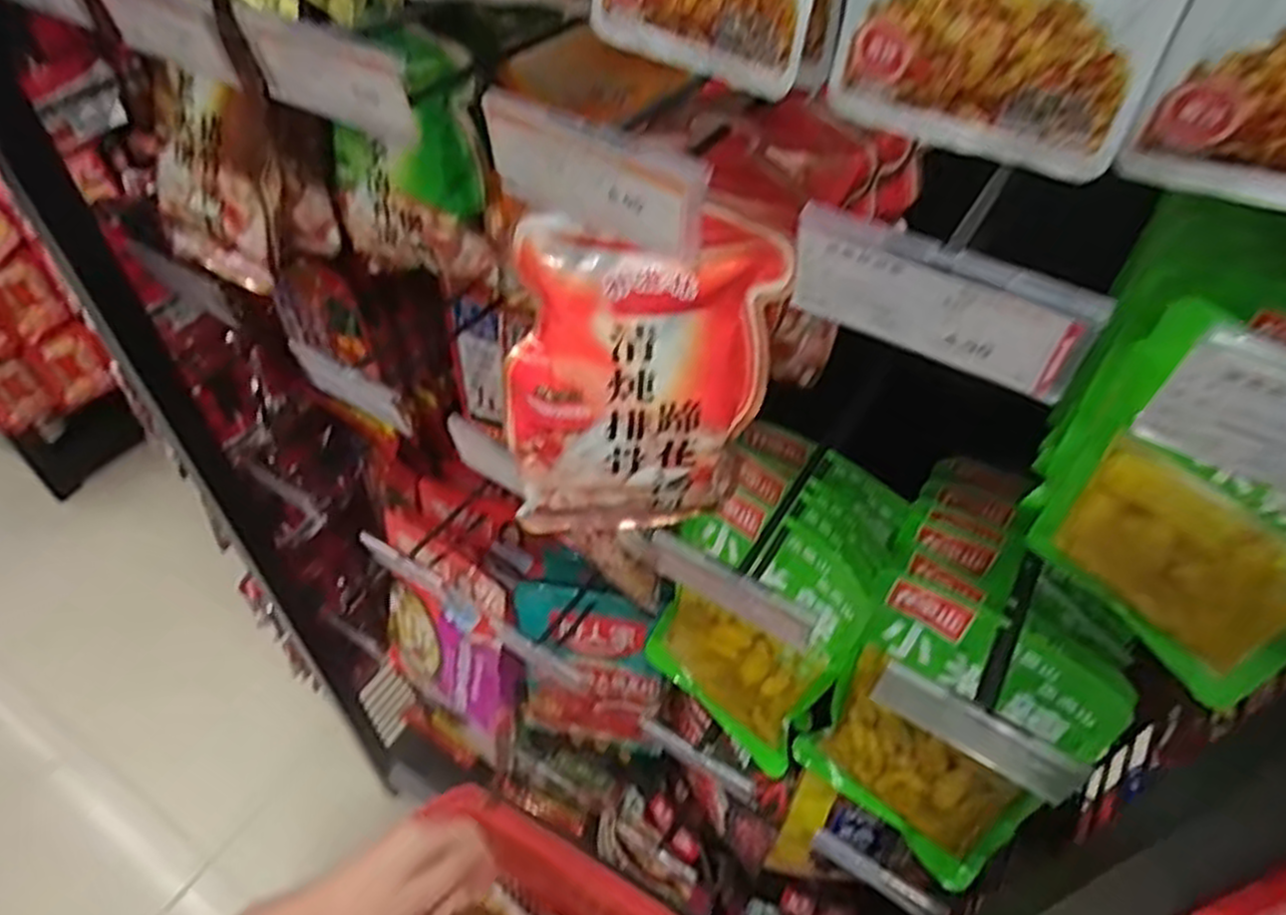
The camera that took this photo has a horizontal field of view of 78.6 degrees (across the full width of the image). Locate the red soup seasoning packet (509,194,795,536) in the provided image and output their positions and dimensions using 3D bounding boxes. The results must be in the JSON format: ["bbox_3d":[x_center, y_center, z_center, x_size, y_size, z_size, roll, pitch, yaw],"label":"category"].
[{"bbox_3d":[0.000,-0.035,0.425,0.137,0.188,0.025,1,29,-15],"label":"red soup seasoning packet"}]

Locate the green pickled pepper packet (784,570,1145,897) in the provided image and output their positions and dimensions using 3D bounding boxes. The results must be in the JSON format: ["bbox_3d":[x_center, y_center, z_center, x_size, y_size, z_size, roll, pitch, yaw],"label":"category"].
[{"bbox_3d":[0.199,0.186,0.533,0.147,0.220,0.021,33,36,24],"label":"green pickled pepper packet"}]

